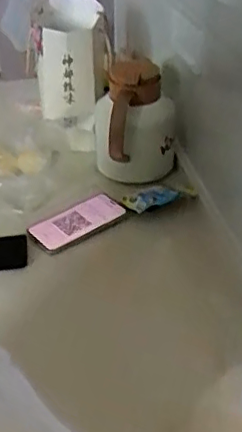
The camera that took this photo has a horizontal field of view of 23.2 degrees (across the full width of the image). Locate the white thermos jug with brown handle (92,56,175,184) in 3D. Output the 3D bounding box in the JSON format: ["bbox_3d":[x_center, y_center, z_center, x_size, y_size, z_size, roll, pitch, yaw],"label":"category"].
[{"bbox_3d":[0.023,-0.149,0.982,0.135,0.223,0.136,-3,35,-3],"label":"white thermos jug with brown handle"}]

